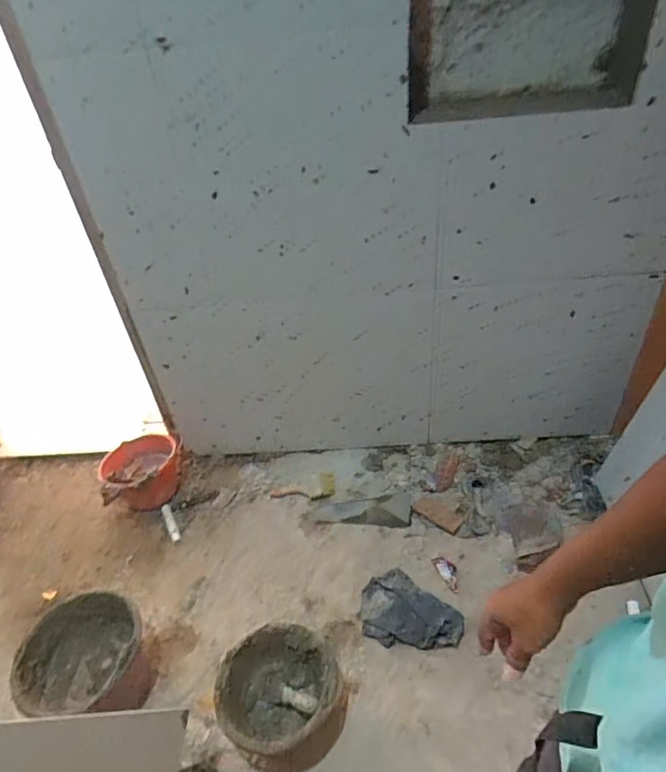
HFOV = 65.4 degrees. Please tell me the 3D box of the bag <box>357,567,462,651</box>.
[{"bbox_3d":[0.198,0.563,1.326,0.247,0.041,0.186,-2,39,6],"label":"bag"}]

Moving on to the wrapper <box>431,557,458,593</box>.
[{"bbox_3d":[0.319,0.513,1.418,0.052,0.008,0.113,-19,41,-15],"label":"wrapper"}]

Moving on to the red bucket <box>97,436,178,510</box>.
[{"bbox_3d":[-0.620,0.296,1.709,0.249,0.167,0.217,-22,41,-17],"label":"red bucket"}]

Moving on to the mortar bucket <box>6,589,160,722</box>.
[{"bbox_3d":[-0.581,0.659,1.238,0.268,0.219,0.249,-4,39,3],"label":"mortar bucket"}]

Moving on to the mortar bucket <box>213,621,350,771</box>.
[{"bbox_3d":[-0.108,0.688,1.146,0.263,0.175,0.233,-25,42,-20],"label":"mortar bucket"}]

